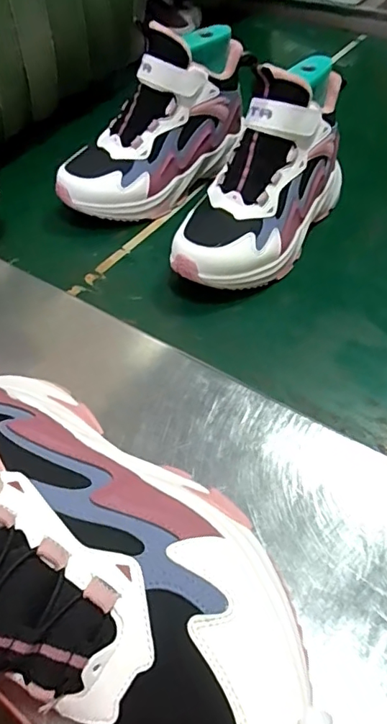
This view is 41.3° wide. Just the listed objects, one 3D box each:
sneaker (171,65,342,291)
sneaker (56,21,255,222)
[{"bbox_3d":[0.060,-0.174,0.474,0.105,0.143,0.211,21,53,20],"label":"sneaker"},{"bbox_3d":[-0.042,-0.255,0.549,0.093,0.138,0.229,34,59,28],"label":"sneaker"}]

